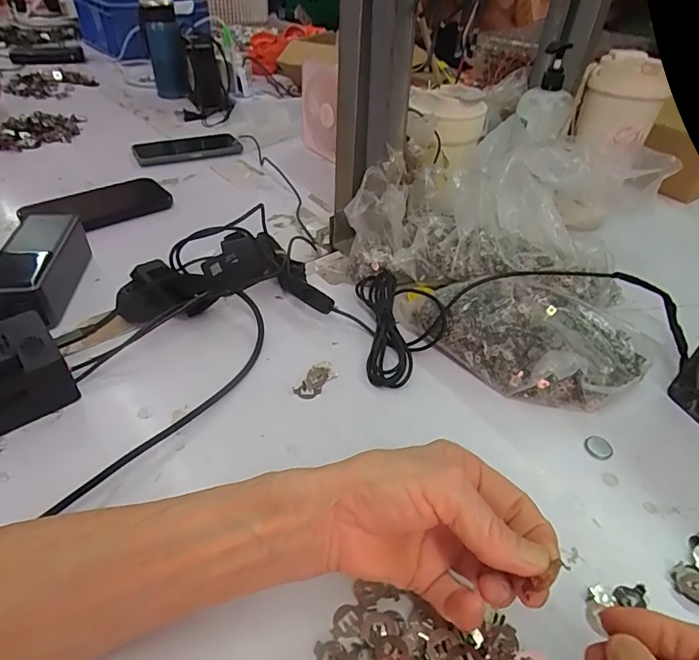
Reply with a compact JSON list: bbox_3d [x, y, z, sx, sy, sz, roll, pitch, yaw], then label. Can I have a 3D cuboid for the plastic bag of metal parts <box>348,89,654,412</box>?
[{"bbox_3d":[0.166,-0.083,0.435,0.234,0.149,0.275,-17,45,-23],"label":"plastic bag of metal parts"}]

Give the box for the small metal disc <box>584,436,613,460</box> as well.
[{"bbox_3d":[0.187,0.087,0.350,0.020,0.004,0.021,2,40,-2],"label":"small metal disc"}]

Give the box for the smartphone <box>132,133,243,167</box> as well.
[{"bbox_3d":[-0.259,-0.290,0.750,0.156,0.013,0.082,-22,47,-27],"label":"smartphone"}]

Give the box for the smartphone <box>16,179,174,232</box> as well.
[{"bbox_3d":[-0.314,-0.156,0.588,0.160,0.013,0.085,-26,49,-31],"label":"smartphone"}]

